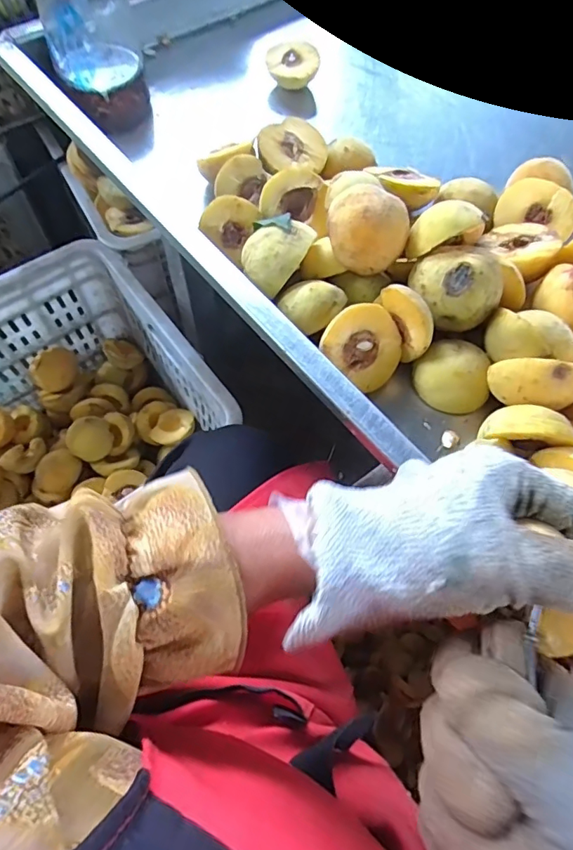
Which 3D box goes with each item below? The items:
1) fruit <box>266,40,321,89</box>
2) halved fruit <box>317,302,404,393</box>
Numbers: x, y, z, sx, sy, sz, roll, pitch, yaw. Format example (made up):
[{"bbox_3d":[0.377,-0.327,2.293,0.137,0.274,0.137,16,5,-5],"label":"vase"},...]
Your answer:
[{"bbox_3d":[0.005,-0.426,0.586,0.062,0.037,0.061,-1,65,-3],"label":"fruit"},{"bbox_3d":[0.059,-0.065,0.404,0.064,0.031,0.064,-4,103,-16],"label":"halved fruit"}]

